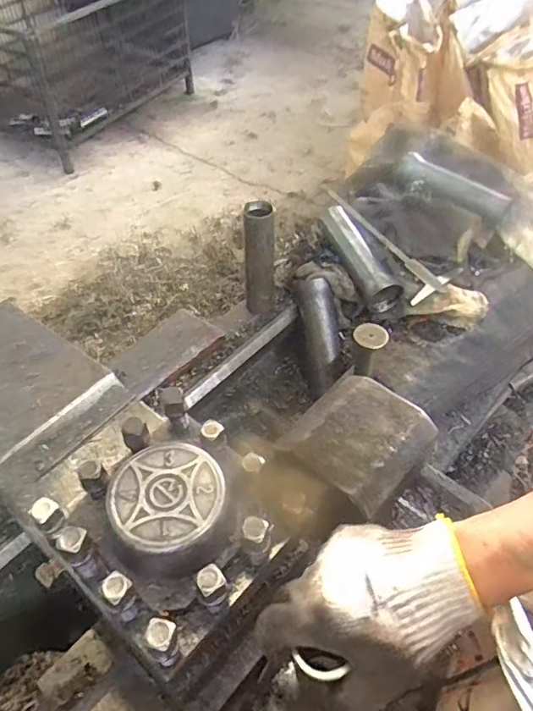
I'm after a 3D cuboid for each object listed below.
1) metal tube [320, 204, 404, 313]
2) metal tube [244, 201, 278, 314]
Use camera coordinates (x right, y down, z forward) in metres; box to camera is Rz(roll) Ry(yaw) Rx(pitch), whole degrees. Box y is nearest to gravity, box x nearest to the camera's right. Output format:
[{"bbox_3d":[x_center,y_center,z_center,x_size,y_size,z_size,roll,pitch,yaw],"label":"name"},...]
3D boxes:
[{"bbox_3d":[0.141,-0.159,0.845,0.049,0.044,0.202,-19,65,-16],"label":"metal tube"},{"bbox_3d":[-0.009,-0.144,0.813,0.048,0.174,0.047,-1,49,-1],"label":"metal tube"}]

